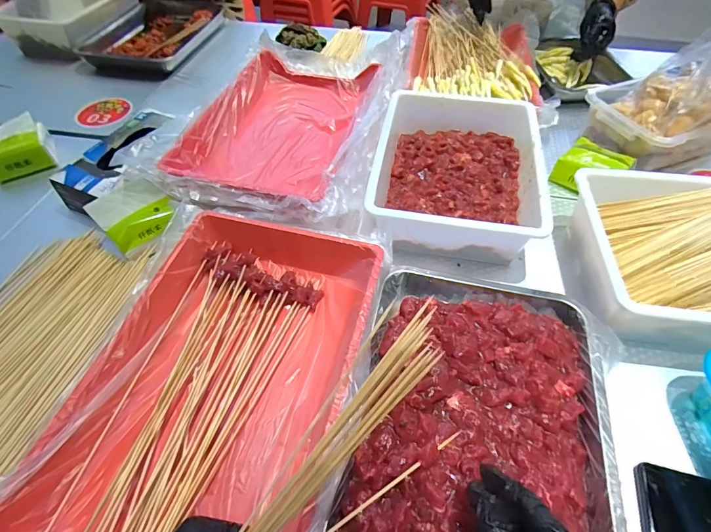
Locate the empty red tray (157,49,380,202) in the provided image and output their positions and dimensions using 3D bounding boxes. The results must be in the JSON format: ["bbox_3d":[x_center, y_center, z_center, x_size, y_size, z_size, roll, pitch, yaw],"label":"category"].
[{"bbox_3d":[-0.120,-0.246,0.666,0.244,0.056,0.380,11,53,10],"label":"empty red tray"}]

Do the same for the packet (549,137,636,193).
[{"bbox_3d":[0.399,-0.166,0.645,0.097,0.047,0.109,37,61,26],"label":"packet"}]

